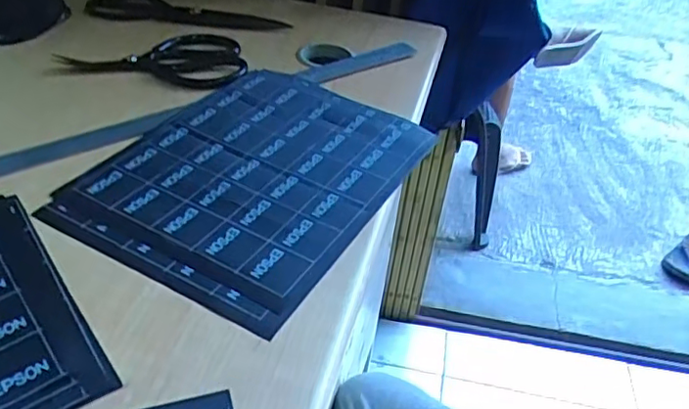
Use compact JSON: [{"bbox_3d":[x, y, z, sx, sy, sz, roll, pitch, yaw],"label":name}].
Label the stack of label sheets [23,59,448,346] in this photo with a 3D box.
[{"bbox_3d":[-0.079,-0.035,0.519,0.225,0.013,0.284,22,42,19],"label":"stack of label sheets"}]

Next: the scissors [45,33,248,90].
[{"bbox_3d":[-0.203,-0.155,0.642,0.190,0.020,0.098,0,39,-7],"label":"scissors"}]

